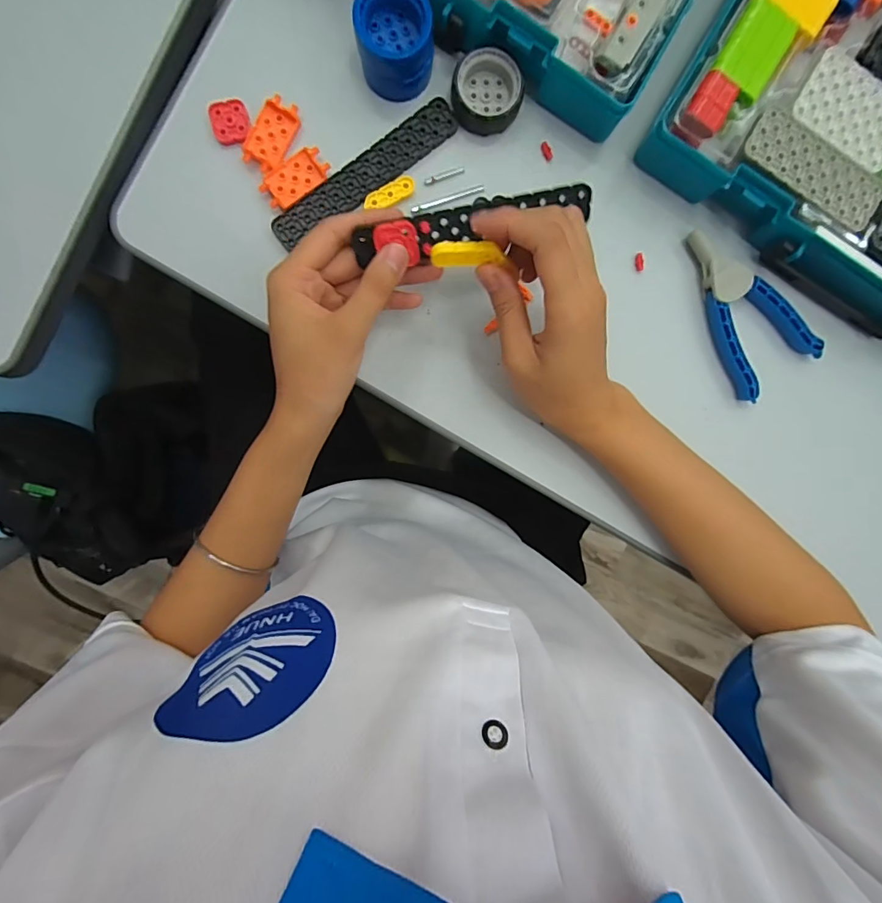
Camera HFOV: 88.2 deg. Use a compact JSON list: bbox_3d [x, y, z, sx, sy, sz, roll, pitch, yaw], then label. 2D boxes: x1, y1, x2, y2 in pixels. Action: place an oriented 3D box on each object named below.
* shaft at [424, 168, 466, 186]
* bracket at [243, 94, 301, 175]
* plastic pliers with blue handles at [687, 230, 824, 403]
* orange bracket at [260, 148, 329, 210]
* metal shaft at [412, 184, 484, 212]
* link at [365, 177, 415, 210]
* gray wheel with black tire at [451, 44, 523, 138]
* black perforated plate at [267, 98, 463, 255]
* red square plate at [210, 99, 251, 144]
[{"bbox_3d":[0.003,-0.198,0.326,0.030,0.004,0.004,-20,96,-2],"label":"shaft"},{"bbox_3d":[-0.118,-0.220,0.317,0.027,0.007,0.048,23,93,-6],"label":"bracket"},{"bbox_3d":[0.229,-0.109,0.338,0.065,0.013,0.126,-28,96,-1],"label":"plastic pliers with blue handles"},{"bbox_3d":[-0.102,-0.191,0.318,0.047,0.004,0.025,-36,96,0],"label":"orange bracket"},{"bbox_3d":[0.005,-0.183,0.328,0.055,0.005,0.005,-20,96,-2],"label":"metal shaft"},{"bbox_3d":[-0.036,-0.182,0.323,0.038,0.004,0.013,-28,96,-1],"label":"link"},{"bbox_3d":[0.031,-0.247,0.313,0.046,0.016,0.046,0,95,-4],"label":"gray wheel with black tire"},{"bbox_3d":[-0.053,-0.195,0.321,0.147,0.004,0.027,-37,96,0],"label":"black perforated plate"},{"bbox_3d":[-0.146,-0.228,0.315,0.023,0.006,0.026,-9,95,-3],"label":"red square plate"}]

